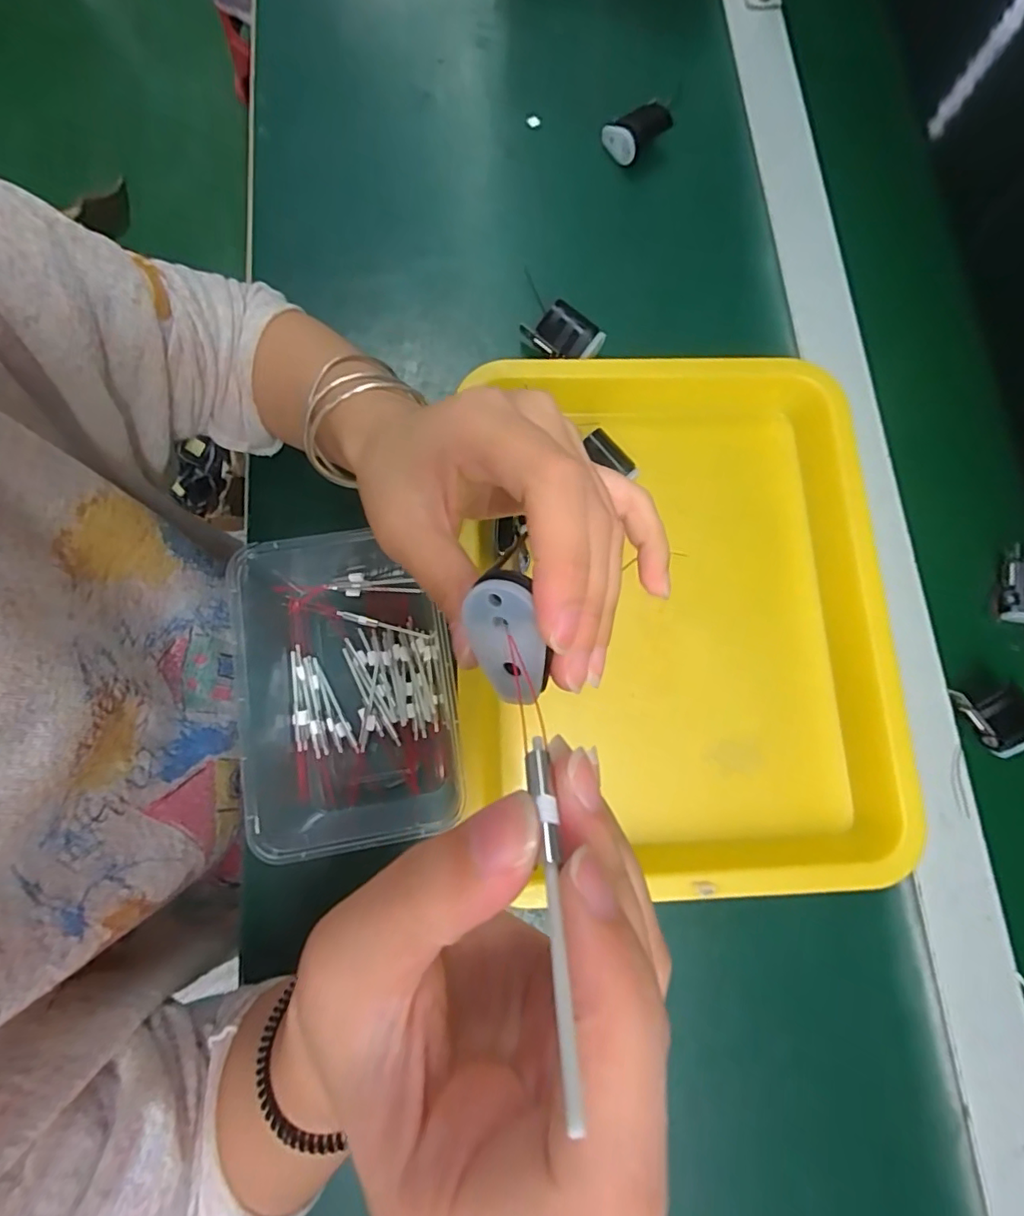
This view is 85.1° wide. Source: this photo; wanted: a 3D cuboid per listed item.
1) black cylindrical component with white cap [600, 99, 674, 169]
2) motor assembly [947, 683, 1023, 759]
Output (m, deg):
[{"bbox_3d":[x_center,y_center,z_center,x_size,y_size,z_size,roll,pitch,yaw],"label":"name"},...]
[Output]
[{"bbox_3d":[0.096,-0.369,0.432,0.044,0.018,0.034,-42,82,-9],"label":"black cylindrical component with white cap"},{"bbox_3d":[0.322,0.083,0.350,0.099,0.027,0.032,38,80,6],"label":"motor assembly"}]

